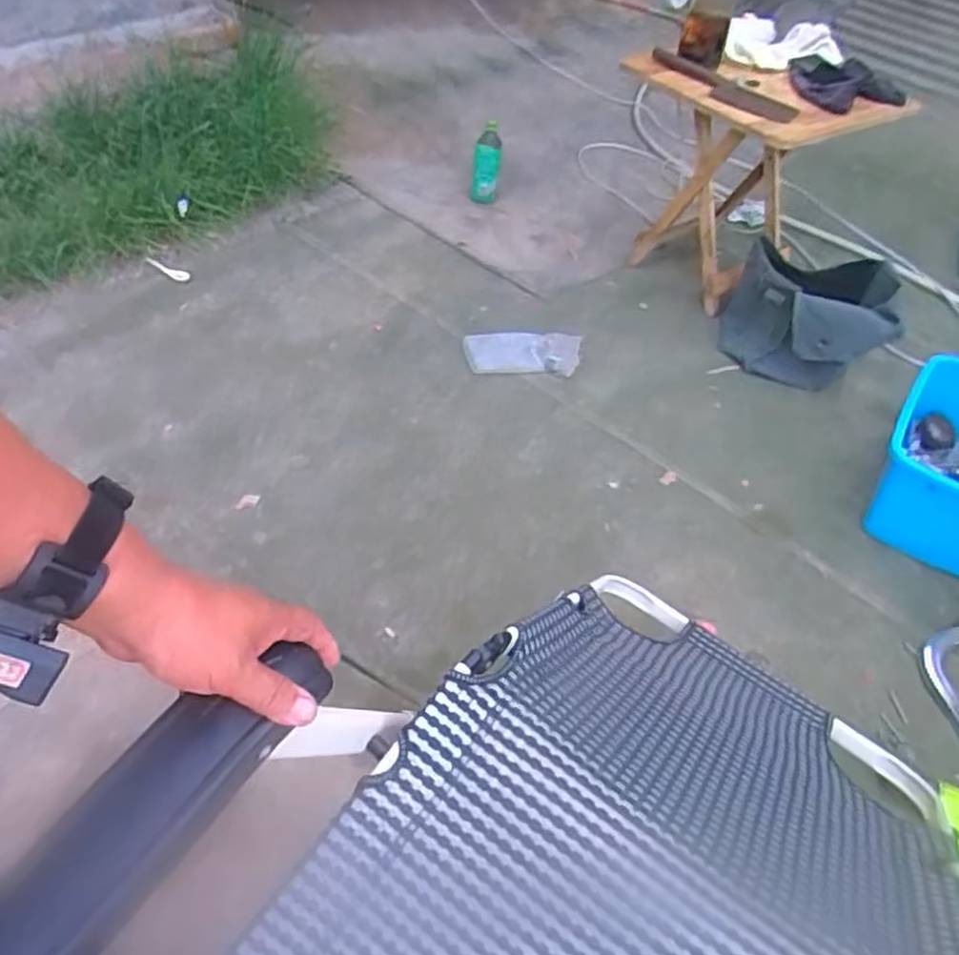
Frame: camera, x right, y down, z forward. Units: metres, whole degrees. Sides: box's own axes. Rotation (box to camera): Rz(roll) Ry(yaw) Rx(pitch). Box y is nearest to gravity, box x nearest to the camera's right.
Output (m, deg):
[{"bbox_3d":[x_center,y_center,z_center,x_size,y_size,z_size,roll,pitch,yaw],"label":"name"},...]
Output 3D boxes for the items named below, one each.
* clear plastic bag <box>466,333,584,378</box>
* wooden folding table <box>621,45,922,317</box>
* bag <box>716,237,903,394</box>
[{"bbox_3d":[0.099,-0.278,1.631,0.254,0.030,0.122,-2,50,-5],"label":"clear plastic bag"},{"bbox_3d":[0.576,-0.679,1.688,0.411,0.489,0.437,-14,51,-21],"label":"wooden folding table"},{"bbox_3d":[0.719,-0.360,1.601,0.321,0.229,0.250,17,47,7],"label":"bag"}]

